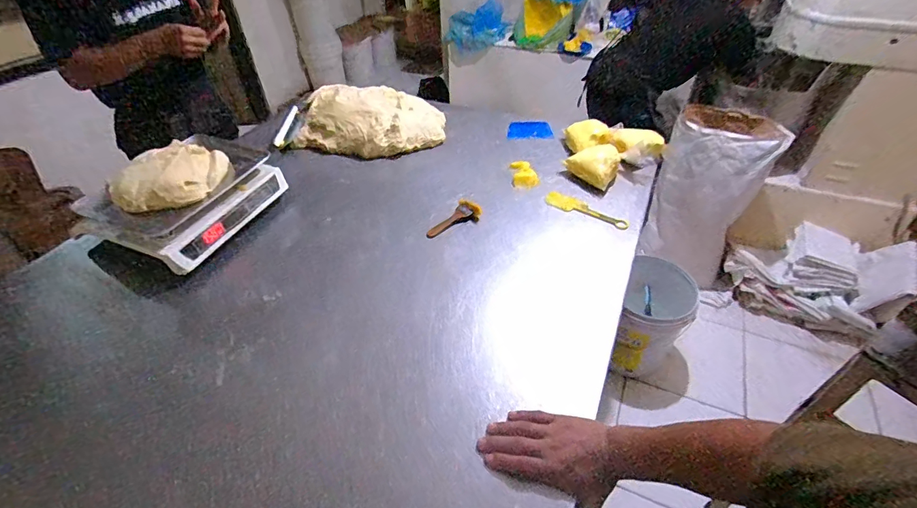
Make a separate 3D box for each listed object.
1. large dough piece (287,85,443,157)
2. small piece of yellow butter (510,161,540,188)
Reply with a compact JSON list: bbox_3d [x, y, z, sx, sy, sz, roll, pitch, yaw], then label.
[{"bbox_3d":[-0.230,-0.358,1.164,0.367,0.098,0.203,11,45,15],"label":"large dough piece"},{"bbox_3d":[0.161,-0.195,1.041,0.059,0.027,0.081,-2,44,-3],"label":"small piece of yellow butter"}]

